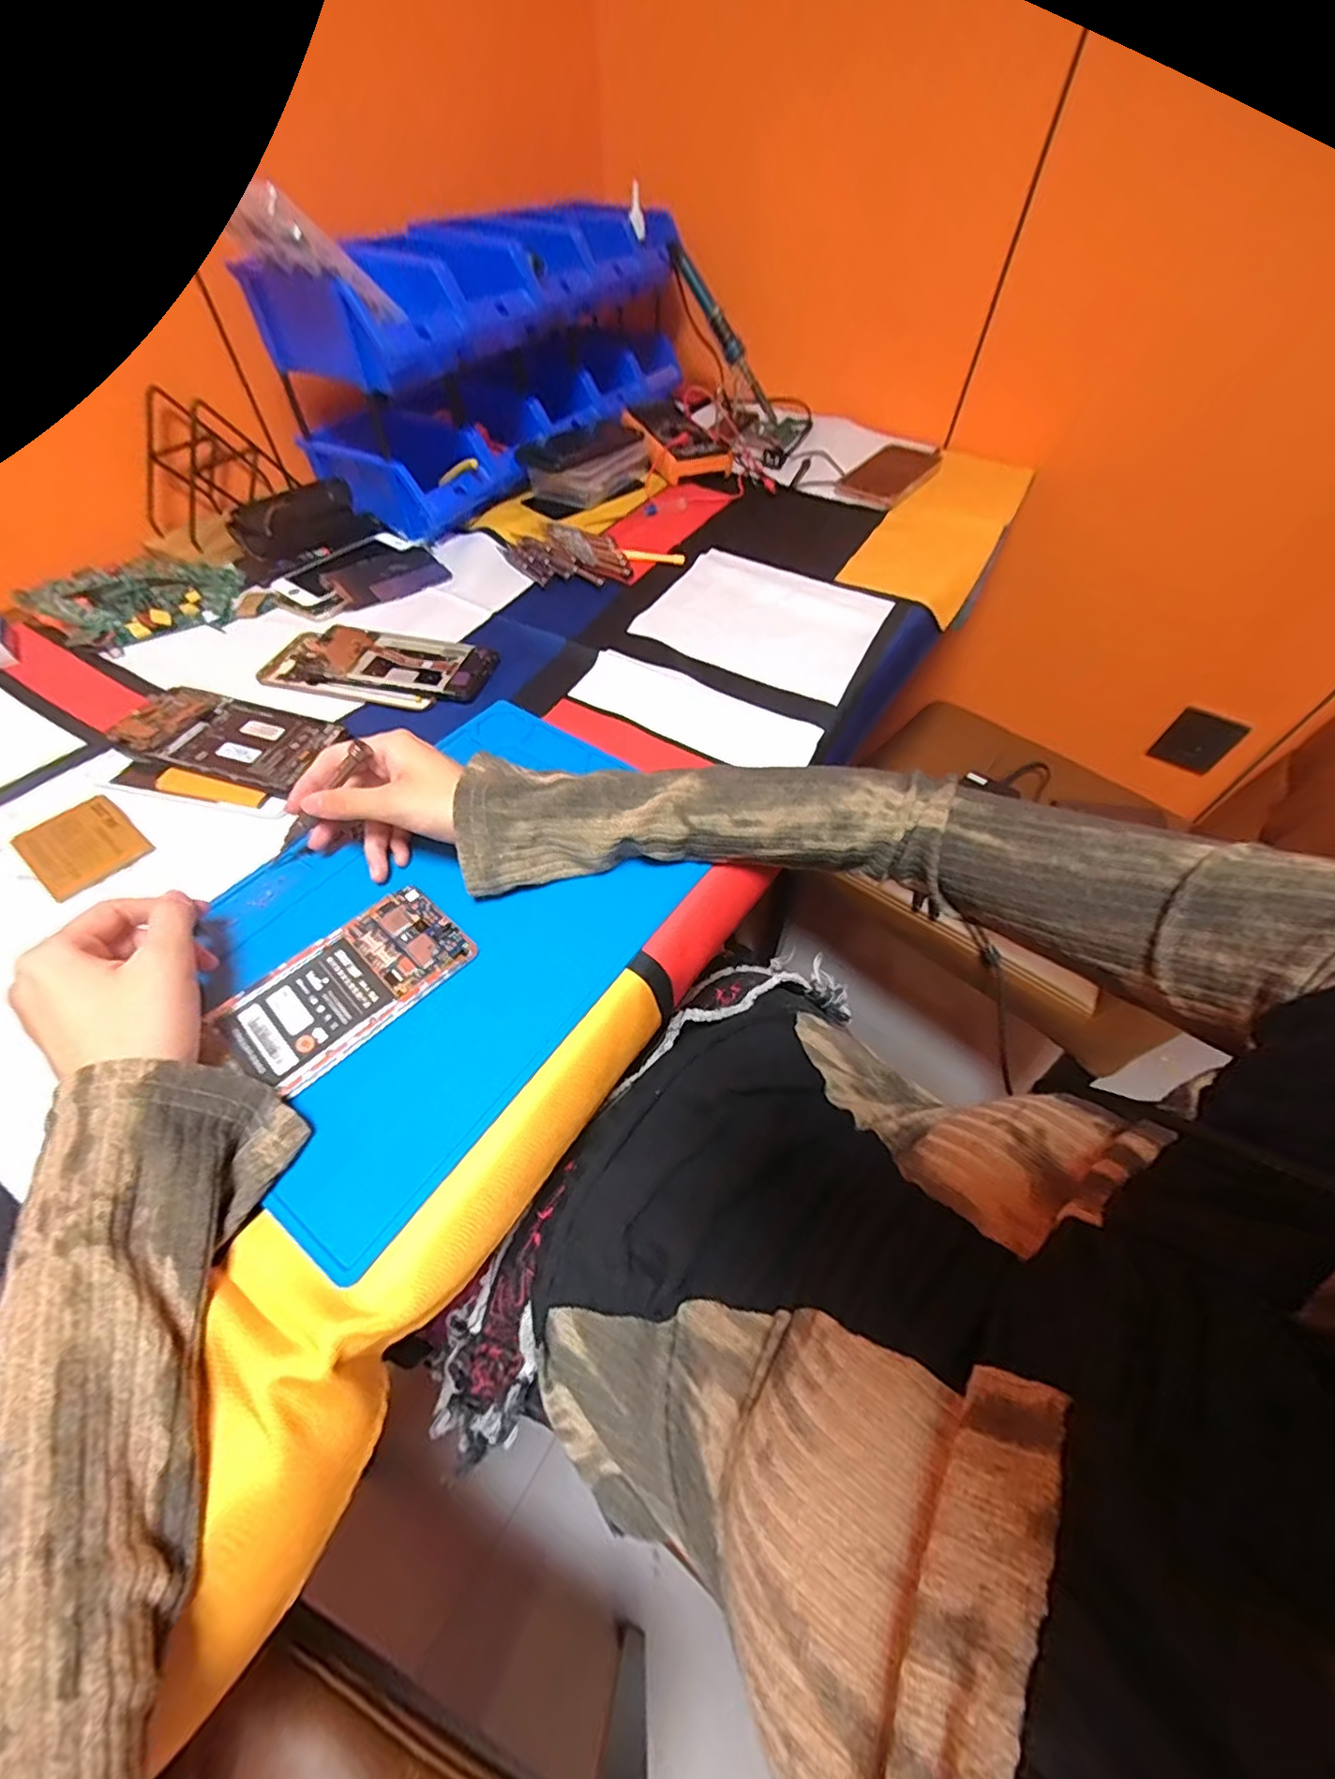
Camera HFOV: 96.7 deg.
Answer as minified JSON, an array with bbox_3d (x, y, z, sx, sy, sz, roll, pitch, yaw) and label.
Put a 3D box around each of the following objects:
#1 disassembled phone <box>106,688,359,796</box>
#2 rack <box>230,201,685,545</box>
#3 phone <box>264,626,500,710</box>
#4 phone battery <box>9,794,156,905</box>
[{"bbox_3d":[-0.319,-0.110,0.432,0.144,0.015,0.074,16,55,10],"label":"disassembled phone"},{"bbox_3d":[-0.168,-0.639,0.702,0.139,0.199,0.552,25,57,16],"label":"rack"},{"bbox_3d":[-0.239,-0.189,0.492,0.181,0.012,0.086,8,54,4],"label":"phone"},{"bbox_3d":[-0.367,-0.029,0.372,0.071,0.008,0.055,33,60,20],"label":"phone battery"}]

